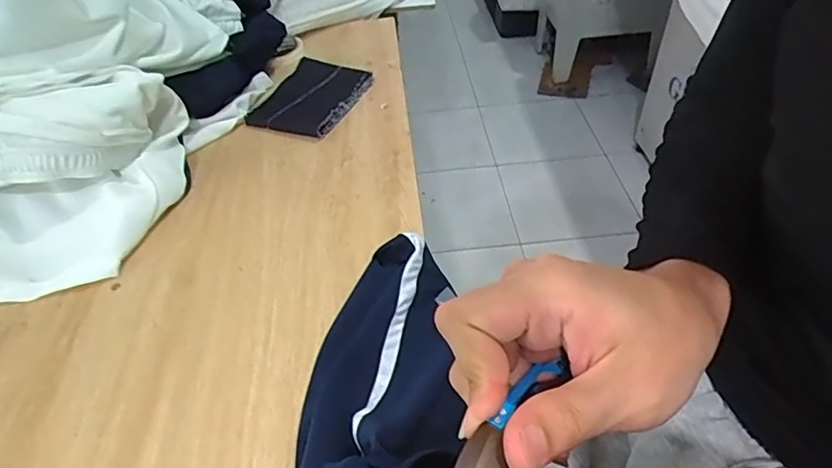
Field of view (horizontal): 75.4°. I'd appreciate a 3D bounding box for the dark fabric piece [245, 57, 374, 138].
[{"bbox_3d":[-0.160,-0.213,0.815,0.141,0.024,0.170,15,48,18],"label":"dark fabric piece"}]

